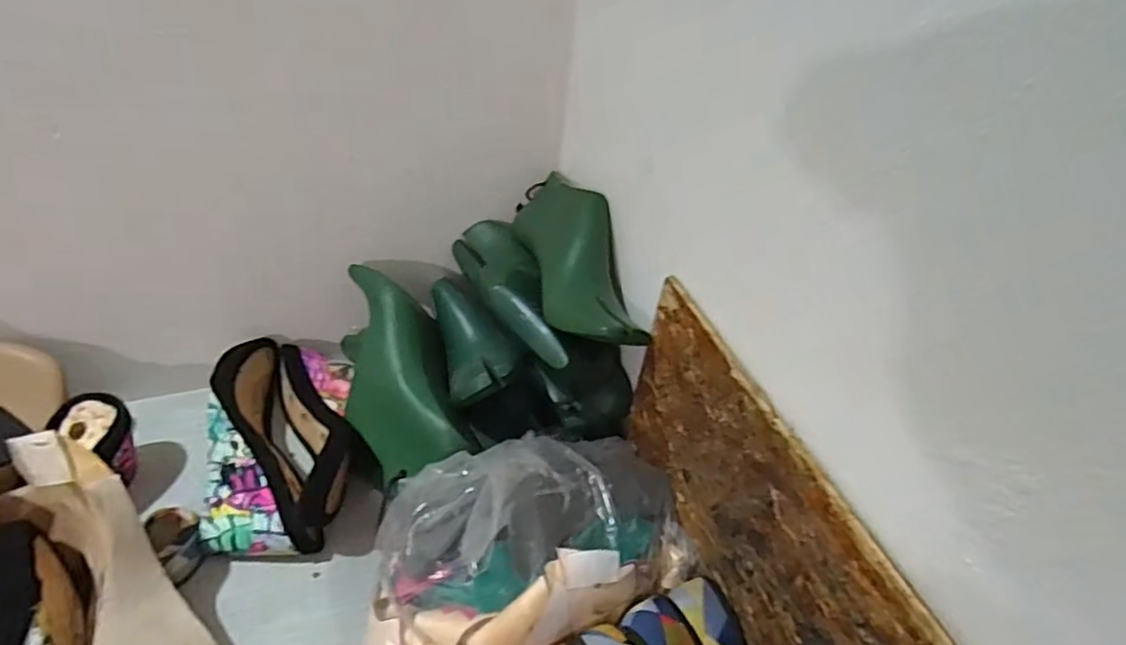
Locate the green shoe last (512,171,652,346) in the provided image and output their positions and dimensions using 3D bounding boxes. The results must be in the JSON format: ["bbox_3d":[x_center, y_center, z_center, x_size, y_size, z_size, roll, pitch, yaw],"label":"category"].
[{"bbox_3d":[0.015,-0.064,0.586,0.082,0.066,0.237,-4,43,-12],"label":"green shoe last"}]

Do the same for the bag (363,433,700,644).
[{"bbox_3d":[-0.038,0.186,0.513,0.269,0.150,0.149,-15,46,-23],"label":"bag"}]

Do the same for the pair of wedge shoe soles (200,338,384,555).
[{"bbox_3d":[-0.261,0.107,0.622,0.144,0.076,0.233,-5,43,-13],"label":"pair of wedge shoe soles"}]

